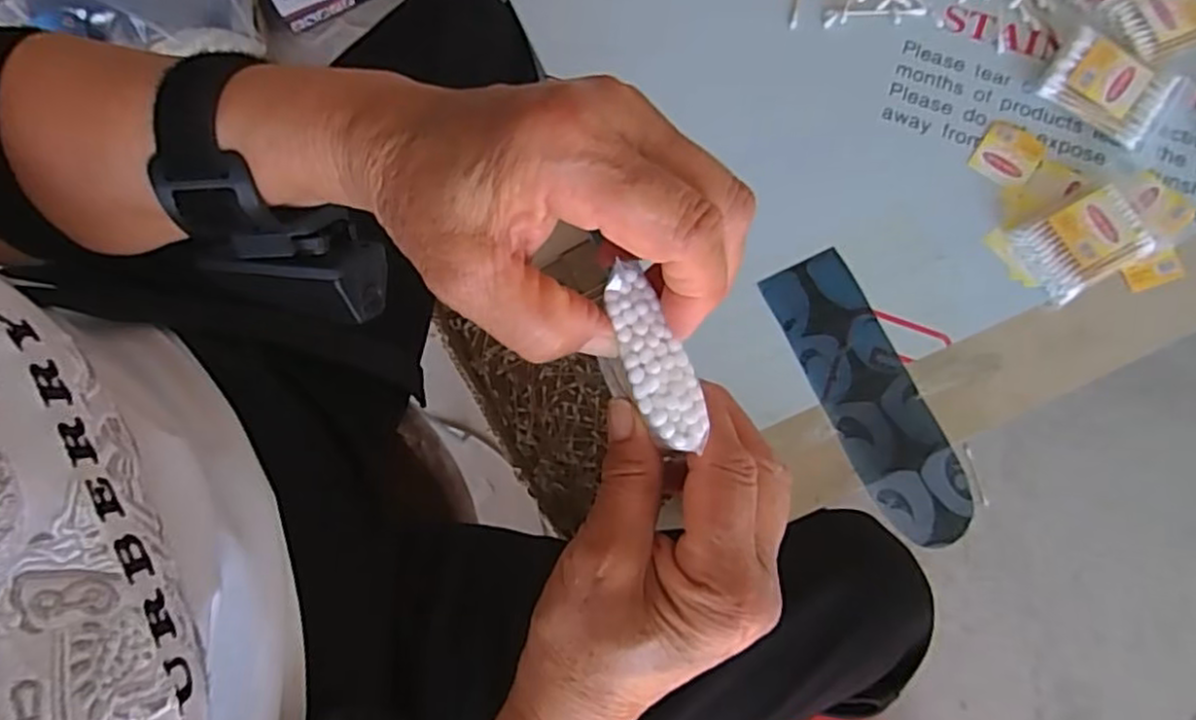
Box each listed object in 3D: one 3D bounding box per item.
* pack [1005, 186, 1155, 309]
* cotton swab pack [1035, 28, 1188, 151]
[{"bbox_3d":[0.316,-0.075,0.455,0.074,0.019,0.054,-25,78,-7],"label":"pack"},{"bbox_3d":[0.349,-0.184,0.476,0.080,0.015,0.054,33,99,7],"label":"cotton swab pack"}]

